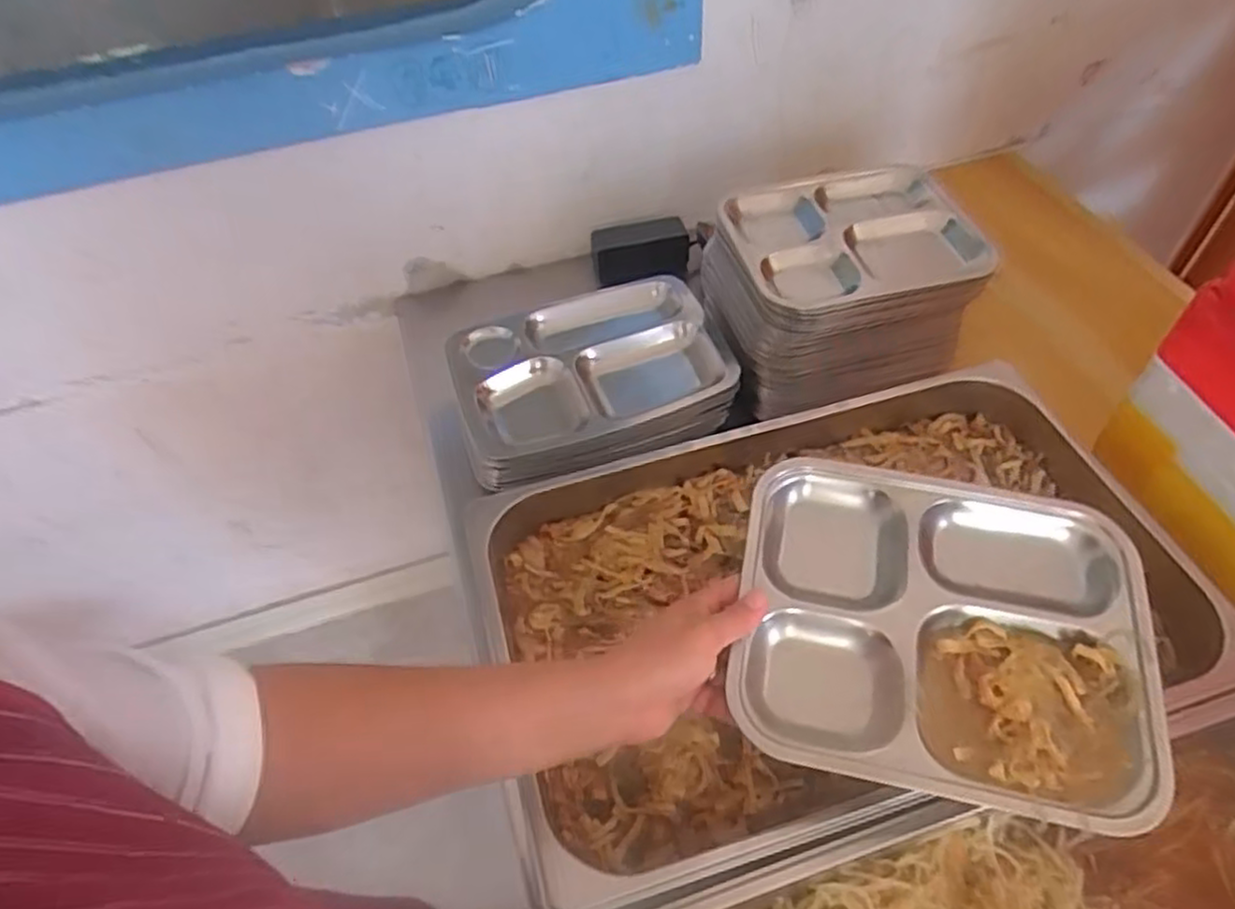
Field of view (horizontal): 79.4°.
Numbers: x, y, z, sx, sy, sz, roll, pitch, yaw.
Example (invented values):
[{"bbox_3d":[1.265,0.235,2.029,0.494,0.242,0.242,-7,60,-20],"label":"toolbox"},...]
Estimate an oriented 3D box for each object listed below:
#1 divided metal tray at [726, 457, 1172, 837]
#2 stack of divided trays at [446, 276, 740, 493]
[{"bbox_3d":[0.204,0.106,0.469,0.242,0.035,0.204,9,53,11],"label":"divided metal tray"},{"bbox_3d":[-0.026,-0.086,0.809,0.291,0.071,0.220,-15,52,-8],"label":"stack of divided trays"}]

